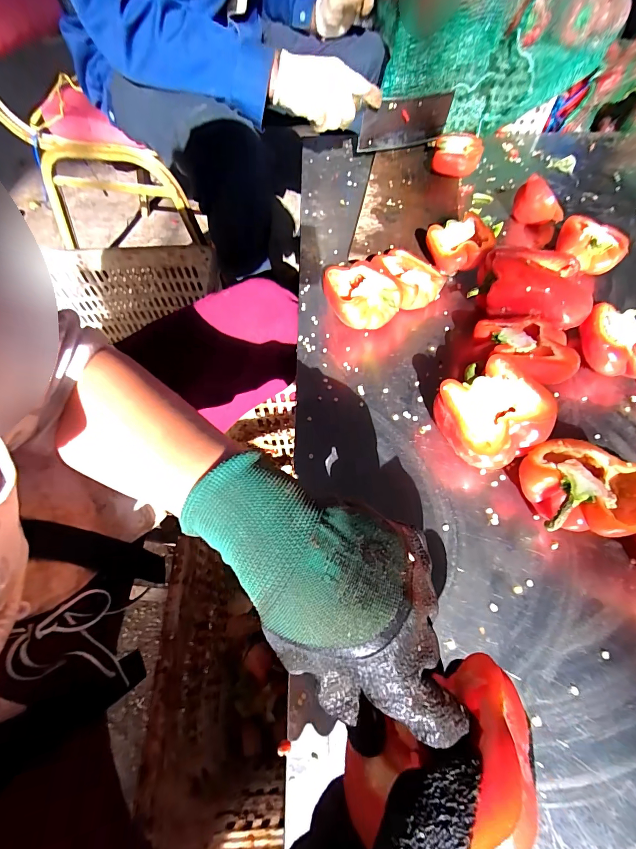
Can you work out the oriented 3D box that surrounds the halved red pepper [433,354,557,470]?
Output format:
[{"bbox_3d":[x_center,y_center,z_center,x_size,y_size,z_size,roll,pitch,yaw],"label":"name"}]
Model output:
[{"bbox_3d":[0.172,-0.006,0.349,0.095,0.058,0.093,0,60,1],"label":"halved red pepper"}]

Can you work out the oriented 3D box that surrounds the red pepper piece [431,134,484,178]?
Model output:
[{"bbox_3d":[0.253,-0.486,0.630,0.081,0.056,0.059,16,61,10],"label":"red pepper piece"}]

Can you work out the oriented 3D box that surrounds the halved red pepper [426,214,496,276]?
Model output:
[{"bbox_3d":[0.198,-0.251,0.491,0.077,0.053,0.074,-2,60,0],"label":"halved red pepper"}]

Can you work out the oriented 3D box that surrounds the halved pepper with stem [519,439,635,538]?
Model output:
[{"bbox_3d":[0.242,0.057,0.314,0.097,0.055,0.088,-16,61,-8],"label":"halved pepper with stem"}]

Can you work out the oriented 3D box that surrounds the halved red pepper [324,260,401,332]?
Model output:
[{"bbox_3d":[0.056,-0.168,0.454,0.094,0.052,0.104,-3,60,-1],"label":"halved red pepper"}]

